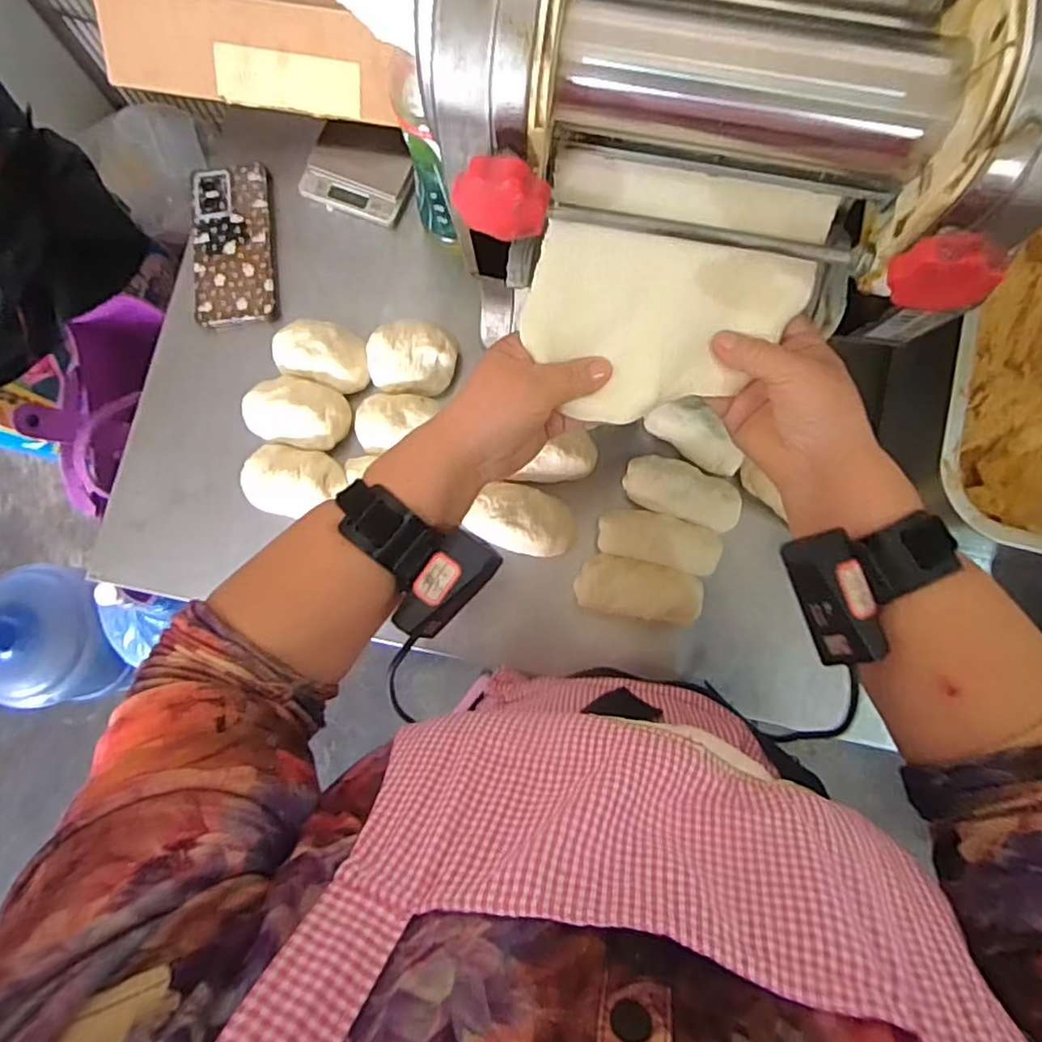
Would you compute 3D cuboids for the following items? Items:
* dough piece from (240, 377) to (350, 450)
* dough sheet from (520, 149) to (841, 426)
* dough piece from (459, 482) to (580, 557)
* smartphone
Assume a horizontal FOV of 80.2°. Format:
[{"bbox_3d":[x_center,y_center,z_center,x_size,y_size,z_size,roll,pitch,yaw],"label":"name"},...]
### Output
[{"bbox_3d":[-0.204,-0.098,0.578,0.095,0.043,0.062,13,81,2],"label":"dough piece"},{"bbox_3d":[0.088,-0.130,0.369,0.162,0.015,0.142,9,103,-3],"label":"dough sheet"},{"bbox_3d":[0.004,0.001,0.553,0.096,0.025,0.059,18,82,3],"label":"dough piece"},{"bbox_3d":[-0.286,-0.275,0.618,0.078,0.019,0.168,-6,81,-1],"label":"smartphone"}]

